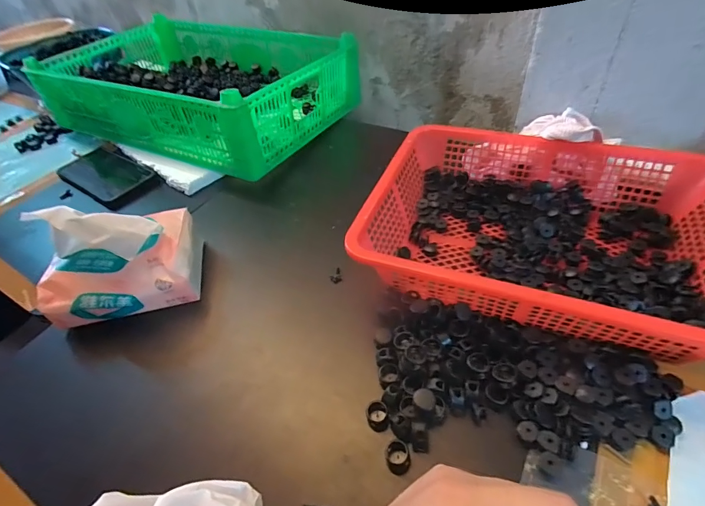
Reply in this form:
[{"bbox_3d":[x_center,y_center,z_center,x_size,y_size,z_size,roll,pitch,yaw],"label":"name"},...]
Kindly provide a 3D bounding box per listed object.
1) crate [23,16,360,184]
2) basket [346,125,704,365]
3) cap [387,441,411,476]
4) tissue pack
[{"bbox_3d":[-0.264,-0.284,0.657,0.487,0.115,0.305,18,50,23],"label":"crate"},{"bbox_3d":[0.174,-0.023,0.363,0.298,0.068,0.222,16,50,21],"label":"basket"},{"bbox_3d":[0.032,0.142,0.267,0.016,0.009,0.019,-8,45,-1],"label":"cap"},{"bbox_3d":[-0.231,0.005,0.376,0.140,0.107,0.092,-17,46,-9],"label":"tissue pack"}]

